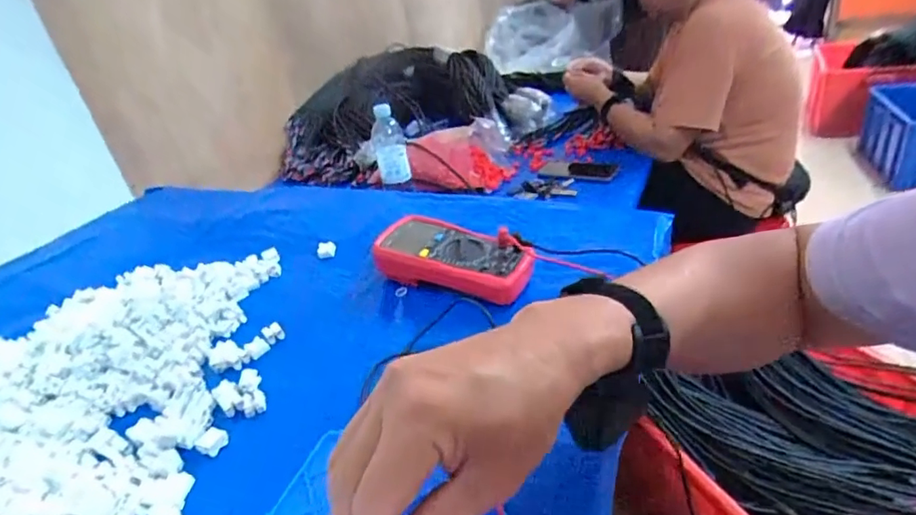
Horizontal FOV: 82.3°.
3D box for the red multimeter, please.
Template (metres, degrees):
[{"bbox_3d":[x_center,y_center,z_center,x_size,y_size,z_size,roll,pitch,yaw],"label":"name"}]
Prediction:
[{"bbox_3d":[-0.002,0.003,0.606,0.181,0.051,0.085,8,33,25],"label":"red multimeter"}]

